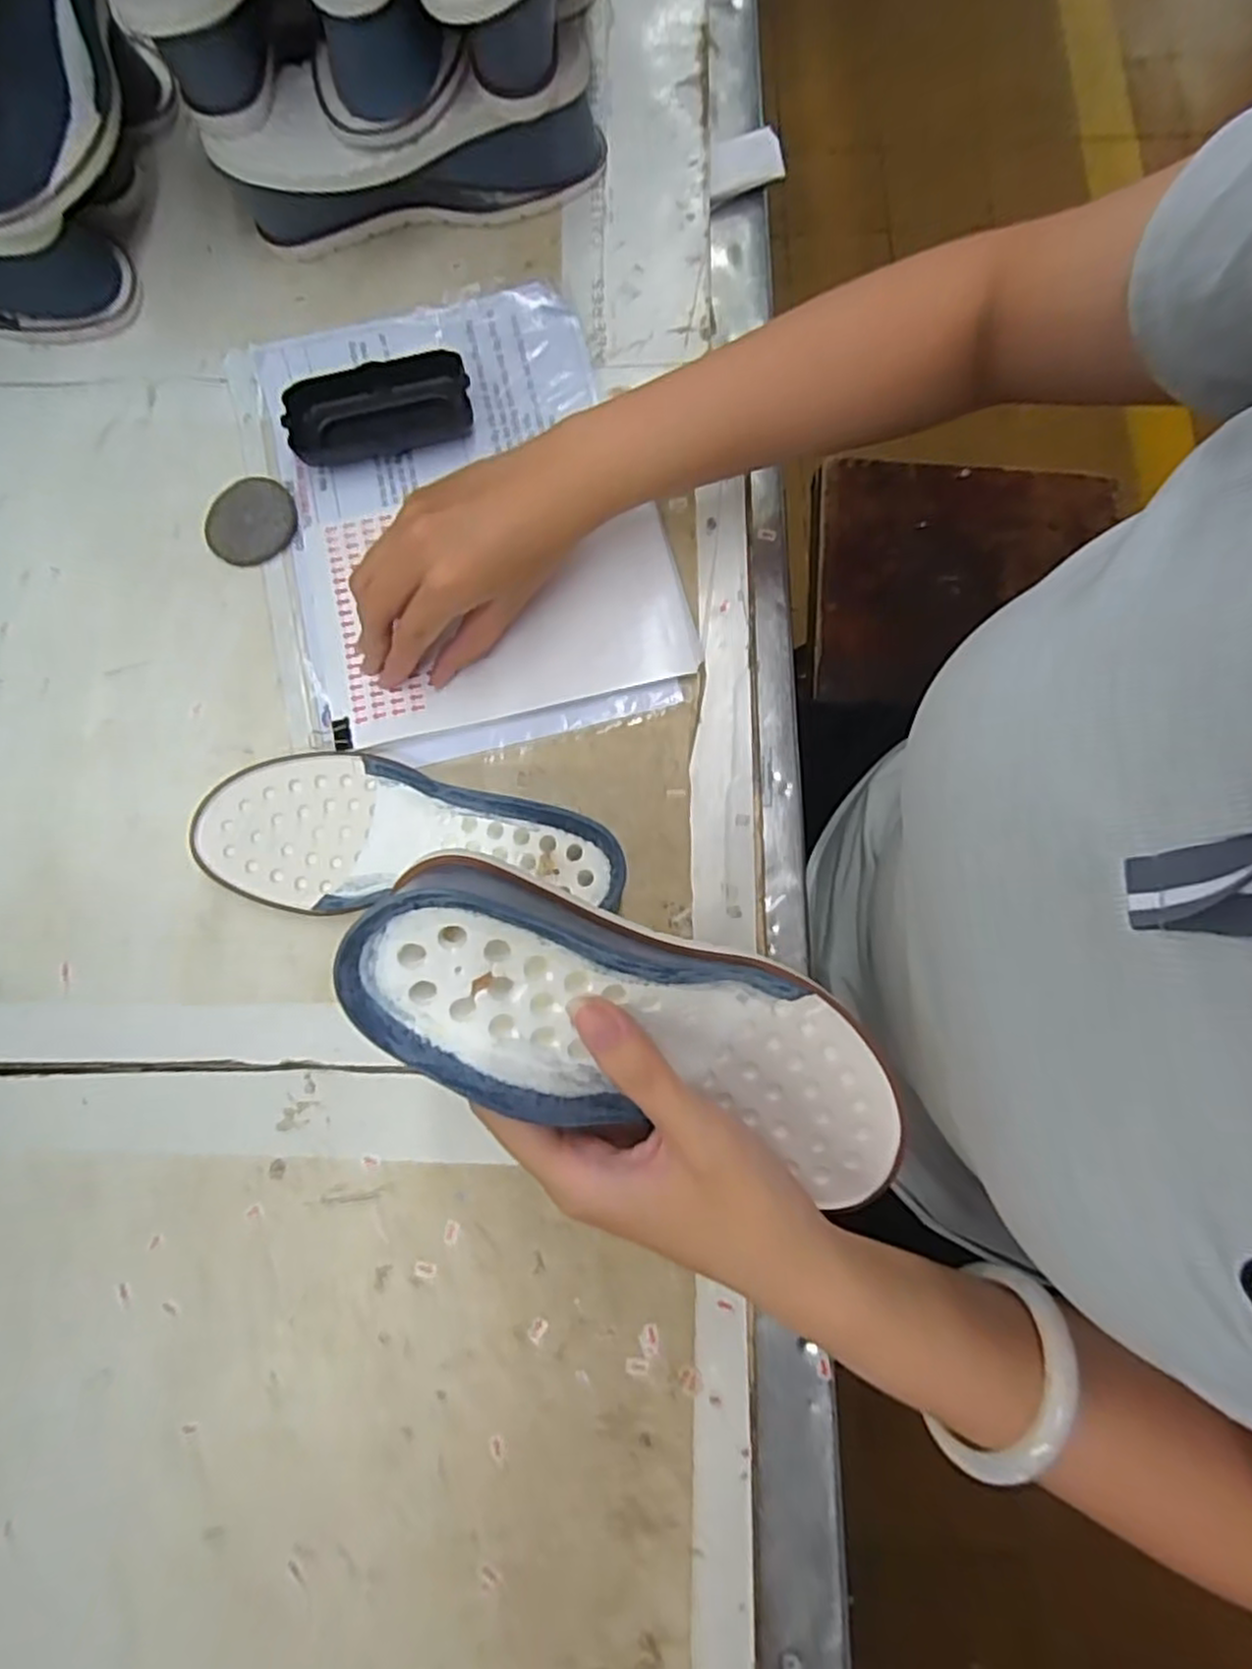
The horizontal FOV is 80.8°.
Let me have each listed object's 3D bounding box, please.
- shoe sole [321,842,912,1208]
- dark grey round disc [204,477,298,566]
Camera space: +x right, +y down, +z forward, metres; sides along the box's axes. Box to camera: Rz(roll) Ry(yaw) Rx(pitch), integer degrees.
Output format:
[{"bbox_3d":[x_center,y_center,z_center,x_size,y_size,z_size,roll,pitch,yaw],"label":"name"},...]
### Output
[{"bbox_3d":[0.015,0.074,0.273,0.235,0.041,0.078,25,78,-26],"label":"shoe sole"},{"bbox_3d":[-0.231,-0.193,0.453,0.053,0.005,0.057,0,78,1],"label":"dark grey round disc"}]

